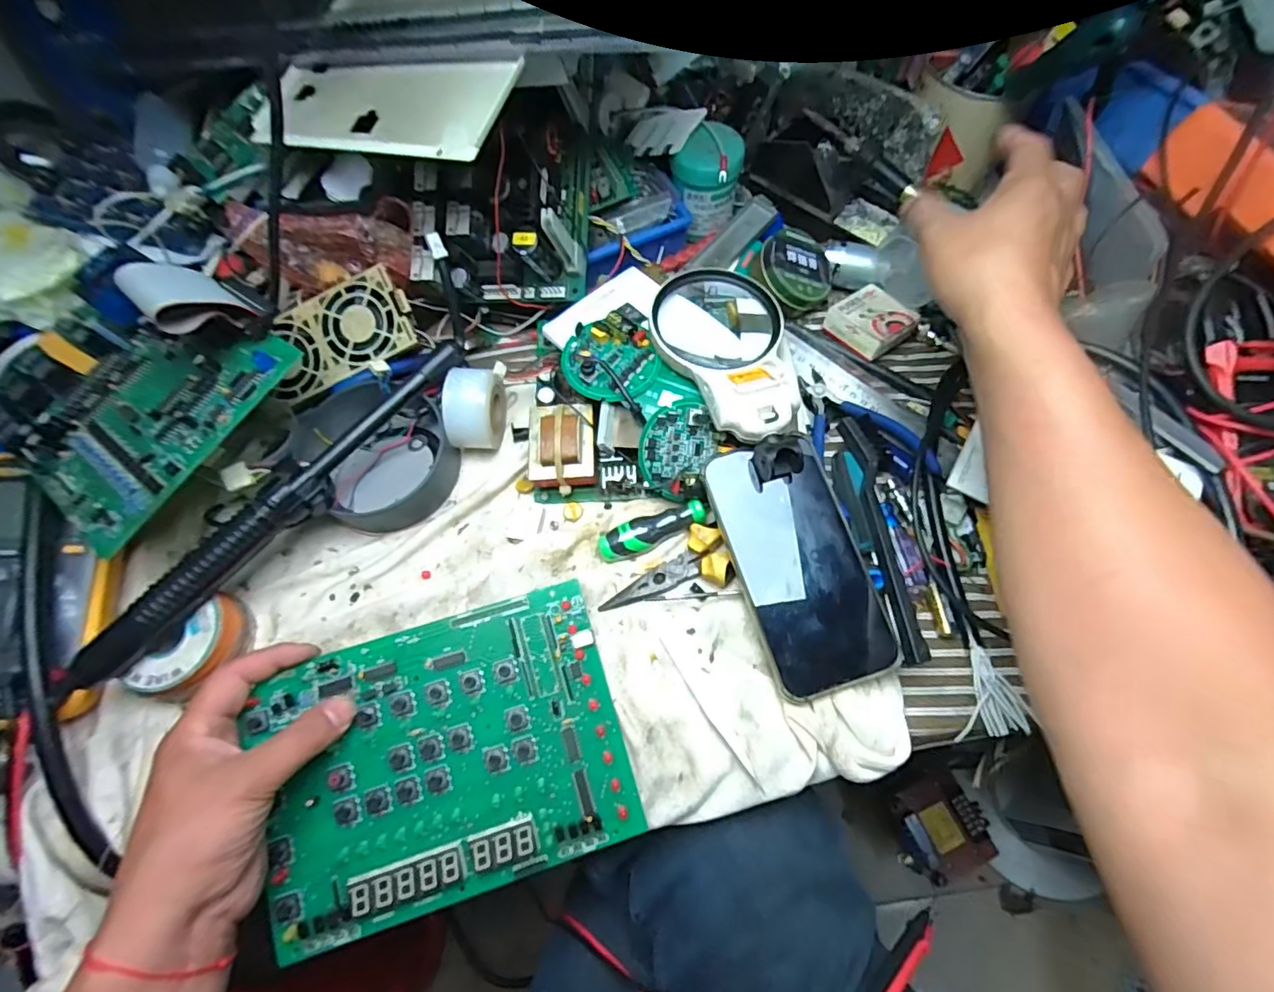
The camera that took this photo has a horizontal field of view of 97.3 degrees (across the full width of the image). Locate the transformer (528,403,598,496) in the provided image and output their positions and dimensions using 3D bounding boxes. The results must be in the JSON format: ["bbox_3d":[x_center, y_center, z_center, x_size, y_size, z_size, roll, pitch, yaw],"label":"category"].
[{"bbox_3d":[-0.055,-0.037,0.417,0.049,0.038,0.064,-6,67,-2],"label":"transformer"}]

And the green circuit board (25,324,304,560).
[{"bbox_3d":[-0.314,-0.058,0.360,0.138,0.014,0.155,26,72,20],"label":"green circuit board"}]

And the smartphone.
[{"bbox_3d":[0.106,0.042,0.364,0.082,0.012,0.158,-15,70,-8],"label":"smartphone"}]

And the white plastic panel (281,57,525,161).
[{"bbox_3d":[-0.158,-0.243,0.351,0.170,0.008,0.072,12,76,18],"label":"white plastic panel"}]

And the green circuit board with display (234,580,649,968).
[{"bbox_3d":[-0.114,0.158,0.340,0.206,0.009,0.160,-15,79,-10],"label":"green circuit board with display"}]

